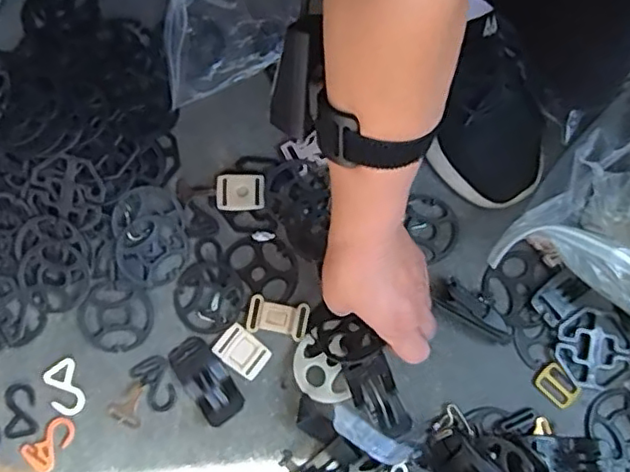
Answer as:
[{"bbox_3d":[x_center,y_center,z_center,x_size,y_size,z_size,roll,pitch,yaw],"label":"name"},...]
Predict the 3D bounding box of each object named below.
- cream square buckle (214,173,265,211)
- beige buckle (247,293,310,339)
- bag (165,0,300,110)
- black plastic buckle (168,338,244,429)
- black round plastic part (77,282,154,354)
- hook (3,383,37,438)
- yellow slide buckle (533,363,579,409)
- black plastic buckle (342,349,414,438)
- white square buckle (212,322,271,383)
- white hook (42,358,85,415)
[{"bbox_3d":[-0.065,-0.038,0.543,0.043,0.007,0.032,-3,78,1],"label":"cream square buckle"},{"bbox_3d":[-0.031,0.067,0.516,0.049,0.007,0.029,10,79,3],"label":"beige buckle"},{"bbox_3d":[-0.077,-0.194,0.565,0.147,0.021,0.104,-26,79,-4],"label":"bag"},{"bbox_3d":[-0.089,0.118,0.506,0.035,0.012,0.071,-37,80,-6],"label":"black plastic buckle"},{"bbox_3d":[-0.167,0.068,0.519,0.062,0.006,0.056,15,79,4],"label":"black round plastic part"},{"bbox_3d":[-0.241,0.142,0.512,0.027,0.005,0.042,-7,79,-2],"label":"hook"},{"bbox_3d":[0.196,0.121,0.505,0.033,0.004,0.025,43,82,9],"label":"yellow slide buckle"},{"bbox_3d":[0.045,0.120,0.464,0.035,0.008,0.063,-25,58,5],"label":"black plastic buckle"},{"bbox_3d":[-0.060,0.095,0.517,0.043,0.004,0.031,38,82,8],"label":"white square buckle"},{"bbox_3d":[-0.206,0.125,0.511,0.026,0.004,0.044,-23,79,-3],"label":"white hook"}]

